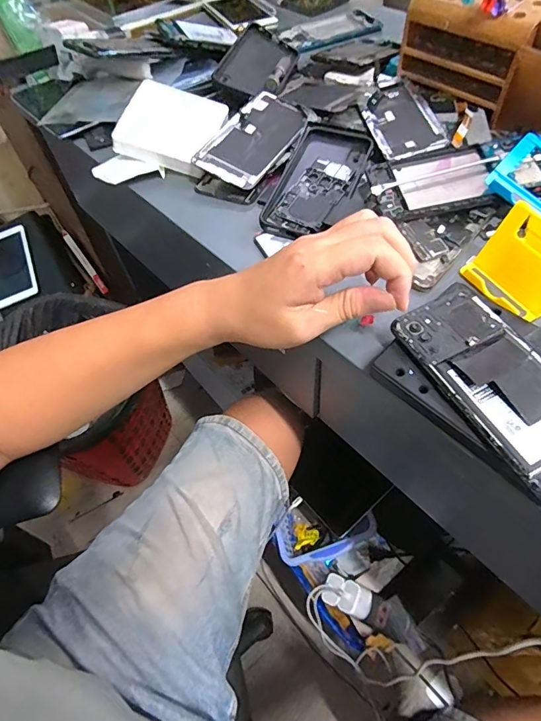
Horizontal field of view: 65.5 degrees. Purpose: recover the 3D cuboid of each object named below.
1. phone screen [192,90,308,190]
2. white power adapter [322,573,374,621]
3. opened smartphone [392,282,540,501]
[{"bbox_3d":[-0.015,-0.247,0.465,0.076,0.007,0.150,30,66,11],"label":"phone screen"},{"bbox_3d":[0.121,0.365,0.651,0.073,0.032,0.044,19,61,16],"label":"white power adapter"},{"bbox_3d":[0.154,0.014,0.279,0.071,0.005,0.159,-26,59,-9],"label":"opened smartphone"}]

